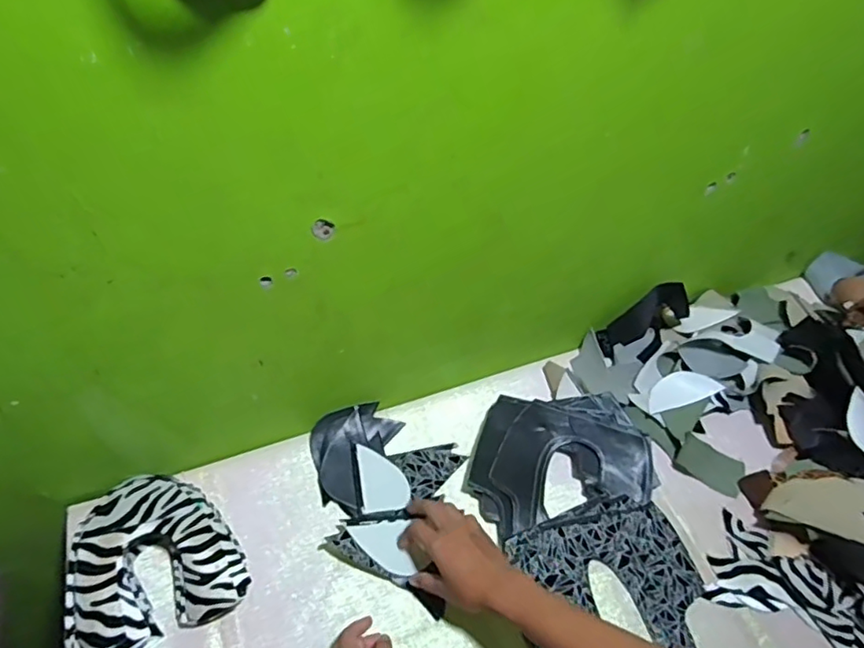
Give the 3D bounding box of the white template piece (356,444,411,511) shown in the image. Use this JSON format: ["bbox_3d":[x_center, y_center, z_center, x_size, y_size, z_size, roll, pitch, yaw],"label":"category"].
[{"bbox_3d":[-0.060,0.186,0.723,0.055,0.005,0.084,-10,60,-6],"label":"white template piece"}]

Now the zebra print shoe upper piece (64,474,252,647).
[{"bbox_3d":[-0.308,0.249,0.646,0.177,0.074,0.184,-20,55,-17],"label":"zebra print shoe upper piece"}]

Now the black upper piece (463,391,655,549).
[{"bbox_3d":[0.154,0.162,0.730,0.219,0.021,0.162,-5,52,-5],"label":"black upper piece"}]

